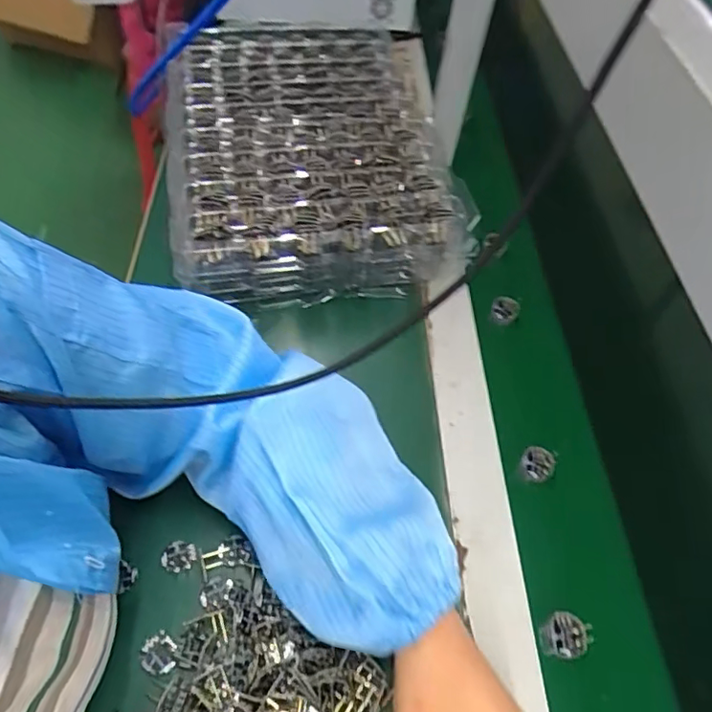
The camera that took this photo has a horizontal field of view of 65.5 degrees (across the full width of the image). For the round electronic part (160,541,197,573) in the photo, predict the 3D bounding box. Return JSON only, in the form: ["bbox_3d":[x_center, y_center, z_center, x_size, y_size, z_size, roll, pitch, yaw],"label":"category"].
[{"bbox_3d":[-0.130,0.148,0.407,0.023,0.004,0.021,2,56,-3],"label":"round electronic part"}]

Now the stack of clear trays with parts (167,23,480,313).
[{"bbox_3d":[-0.062,-0.248,0.639,0.275,0.076,0.418,-7,57,-9],"label":"stack of clear trays with parts"}]

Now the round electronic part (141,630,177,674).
[{"bbox_3d":[-0.131,0.198,0.368,0.023,0.004,0.025,2,56,-3],"label":"round electronic part"}]

